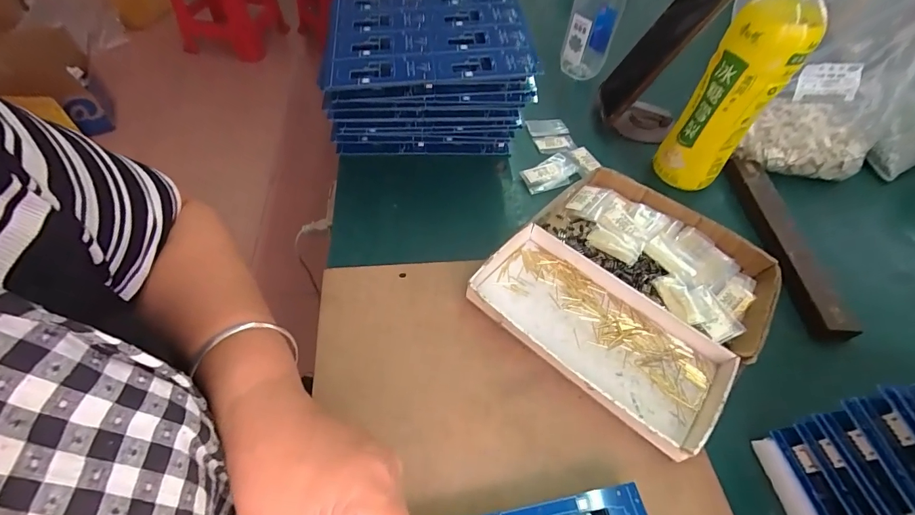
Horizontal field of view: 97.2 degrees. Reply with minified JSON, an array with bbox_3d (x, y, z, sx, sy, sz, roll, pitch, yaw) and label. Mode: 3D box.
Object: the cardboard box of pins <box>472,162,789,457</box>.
[{"bbox_3d":[0.145,0.021,0.339,0.190,0.025,0.213,39,60,24],"label":"cardboard box of pins"}]

